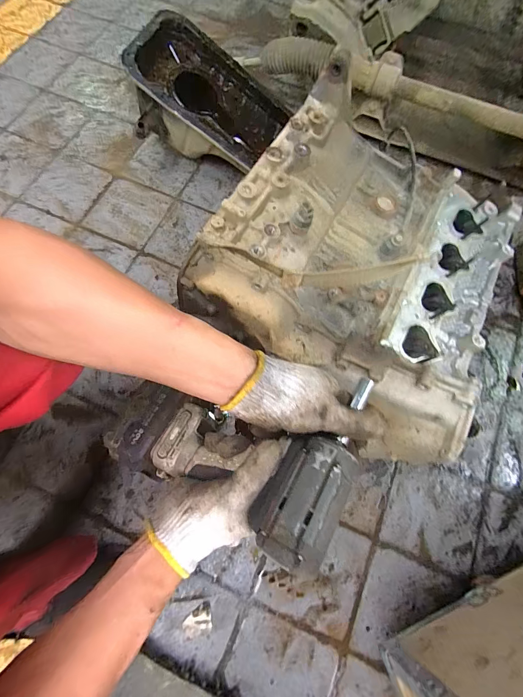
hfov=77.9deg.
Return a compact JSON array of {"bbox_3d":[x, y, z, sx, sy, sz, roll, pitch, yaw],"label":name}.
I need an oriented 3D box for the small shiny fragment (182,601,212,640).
[{"bbox_3d":[-0.096,0.412,0.488,0.042,0.004,0.039,-13,70,-6],"label":"small shiny fragment"}]

